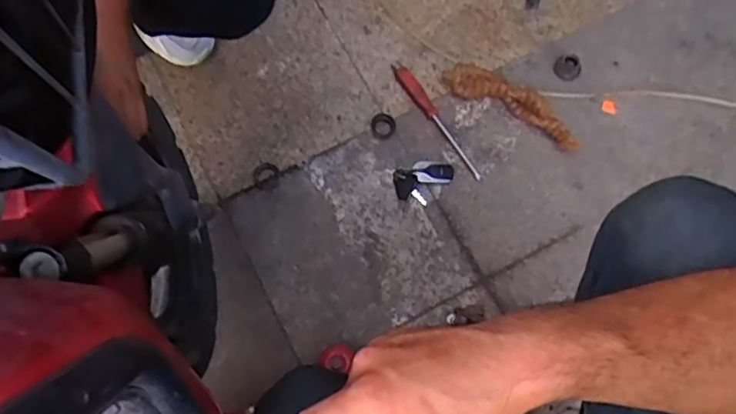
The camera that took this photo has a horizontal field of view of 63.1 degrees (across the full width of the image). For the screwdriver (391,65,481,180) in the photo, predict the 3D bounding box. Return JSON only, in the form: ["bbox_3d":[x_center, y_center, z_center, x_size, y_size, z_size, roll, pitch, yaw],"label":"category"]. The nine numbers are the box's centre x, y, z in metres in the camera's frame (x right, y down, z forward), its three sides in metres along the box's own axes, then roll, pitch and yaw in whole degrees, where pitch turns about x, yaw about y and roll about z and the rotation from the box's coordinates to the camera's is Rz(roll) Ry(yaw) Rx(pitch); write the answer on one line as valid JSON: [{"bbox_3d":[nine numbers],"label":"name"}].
[{"bbox_3d":[0.110,-0.141,0.971,0.026,0.023,0.229,-32,74,-11],"label":"screwdriver"}]

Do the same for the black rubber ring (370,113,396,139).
[{"bbox_3d":[0.024,-0.130,0.959,0.039,0.019,0.040,0,70,-1],"label":"black rubber ring"}]

